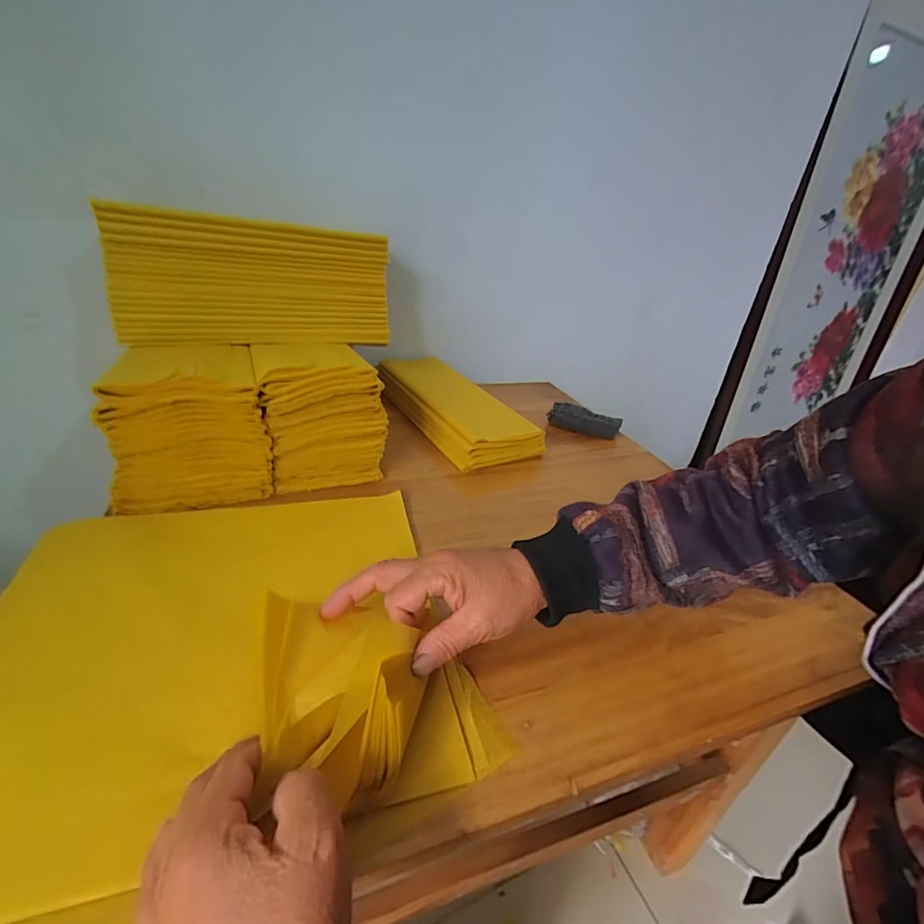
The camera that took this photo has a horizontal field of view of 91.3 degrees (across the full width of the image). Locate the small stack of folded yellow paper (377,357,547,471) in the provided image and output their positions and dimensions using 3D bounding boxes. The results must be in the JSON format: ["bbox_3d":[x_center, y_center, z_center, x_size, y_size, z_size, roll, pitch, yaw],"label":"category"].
[{"bbox_3d":[-0.013,-0.088,0.697,0.137,0.052,0.301,-12,35,-30],"label":"small stack of folded yellow paper"}]

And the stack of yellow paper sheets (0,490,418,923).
[{"bbox_3d":[-0.181,0.118,0.340,0.303,0.016,0.305,-3,31,-16],"label":"stack of yellow paper sheets"}]

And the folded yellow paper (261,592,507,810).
[{"bbox_3d":[-0.072,0.134,0.277,0.090,0.048,0.106,-2,31,-16],"label":"folded yellow paper"}]

